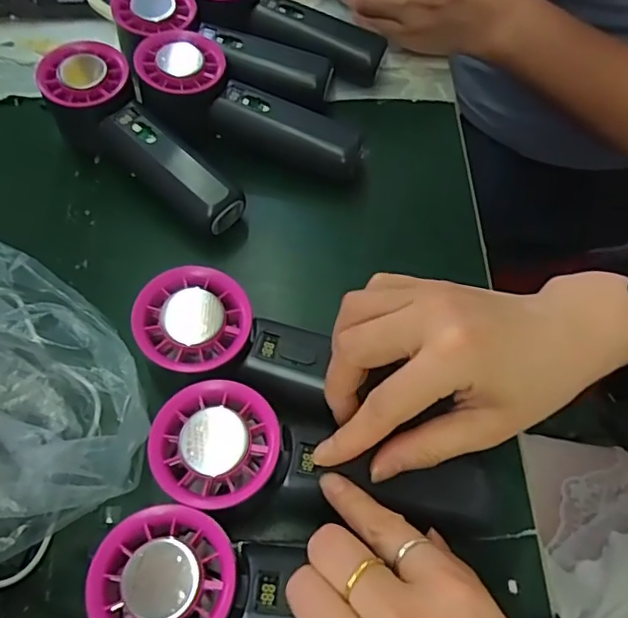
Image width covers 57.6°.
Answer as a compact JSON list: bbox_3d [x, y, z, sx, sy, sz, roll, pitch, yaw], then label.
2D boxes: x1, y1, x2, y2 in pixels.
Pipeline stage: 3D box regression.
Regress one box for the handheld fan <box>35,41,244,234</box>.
[{"bbox_3d":[-0.114,-0.105,0.370,0.054,0.056,0.152,-37,68,-19],"label":"handheld fan"}]

